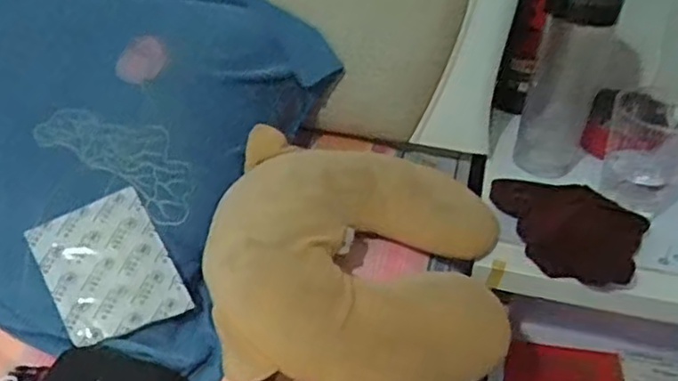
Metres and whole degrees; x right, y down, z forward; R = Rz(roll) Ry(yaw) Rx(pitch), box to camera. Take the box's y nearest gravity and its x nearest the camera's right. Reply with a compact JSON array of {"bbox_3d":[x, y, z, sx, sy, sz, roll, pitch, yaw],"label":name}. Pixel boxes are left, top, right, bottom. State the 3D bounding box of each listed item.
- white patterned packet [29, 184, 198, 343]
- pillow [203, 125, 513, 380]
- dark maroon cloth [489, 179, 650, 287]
[{"bbox_3d":[-0.199,0.067,0.594,0.099,0.007,0.122,-25,72,-18],"label":"white patterned packet"},{"bbox_3d":[0.020,0.057,0.645,0.266,0.083,0.277,4,37,2],"label":"pillow"},{"bbox_3d":[0.227,0.030,0.706,0.171,0.022,0.118,31,45,32],"label":"dark maroon cloth"}]

